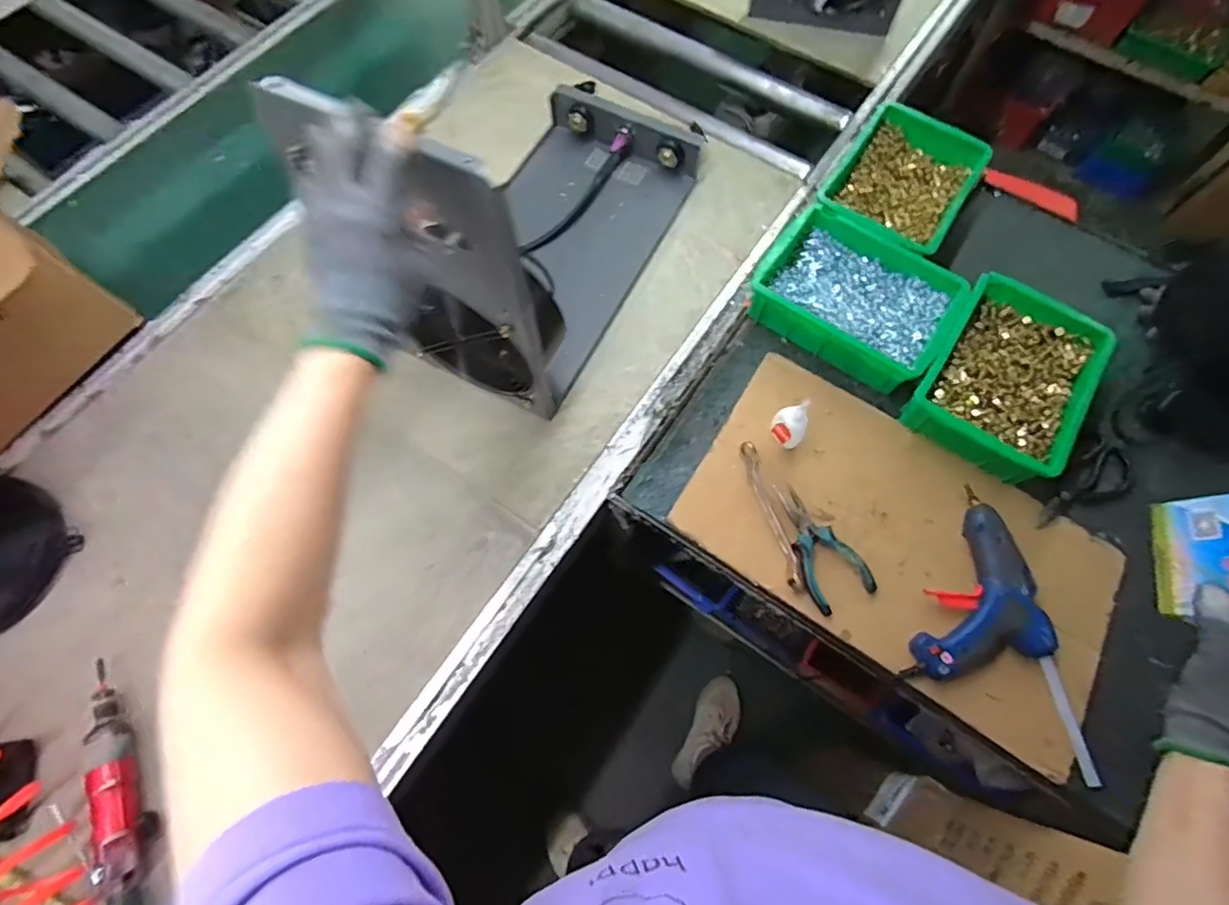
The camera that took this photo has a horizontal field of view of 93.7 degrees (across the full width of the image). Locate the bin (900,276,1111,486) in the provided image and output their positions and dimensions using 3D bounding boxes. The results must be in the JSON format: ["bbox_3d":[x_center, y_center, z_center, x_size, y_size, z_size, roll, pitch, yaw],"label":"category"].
[{"bbox_3d":[0.499,-0.094,0.733,0.181,0.063,0.244,34,72,12],"label":"bin"}]

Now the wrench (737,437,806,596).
[{"bbox_3d":[0.189,0.074,0.694,0.019,0.009,0.188,-13,69,-5],"label":"wrench"}]

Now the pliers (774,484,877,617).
[{"bbox_3d":[0.234,0.107,0.679,0.073,0.020,0.150,-26,71,-10],"label":"pliers"}]

